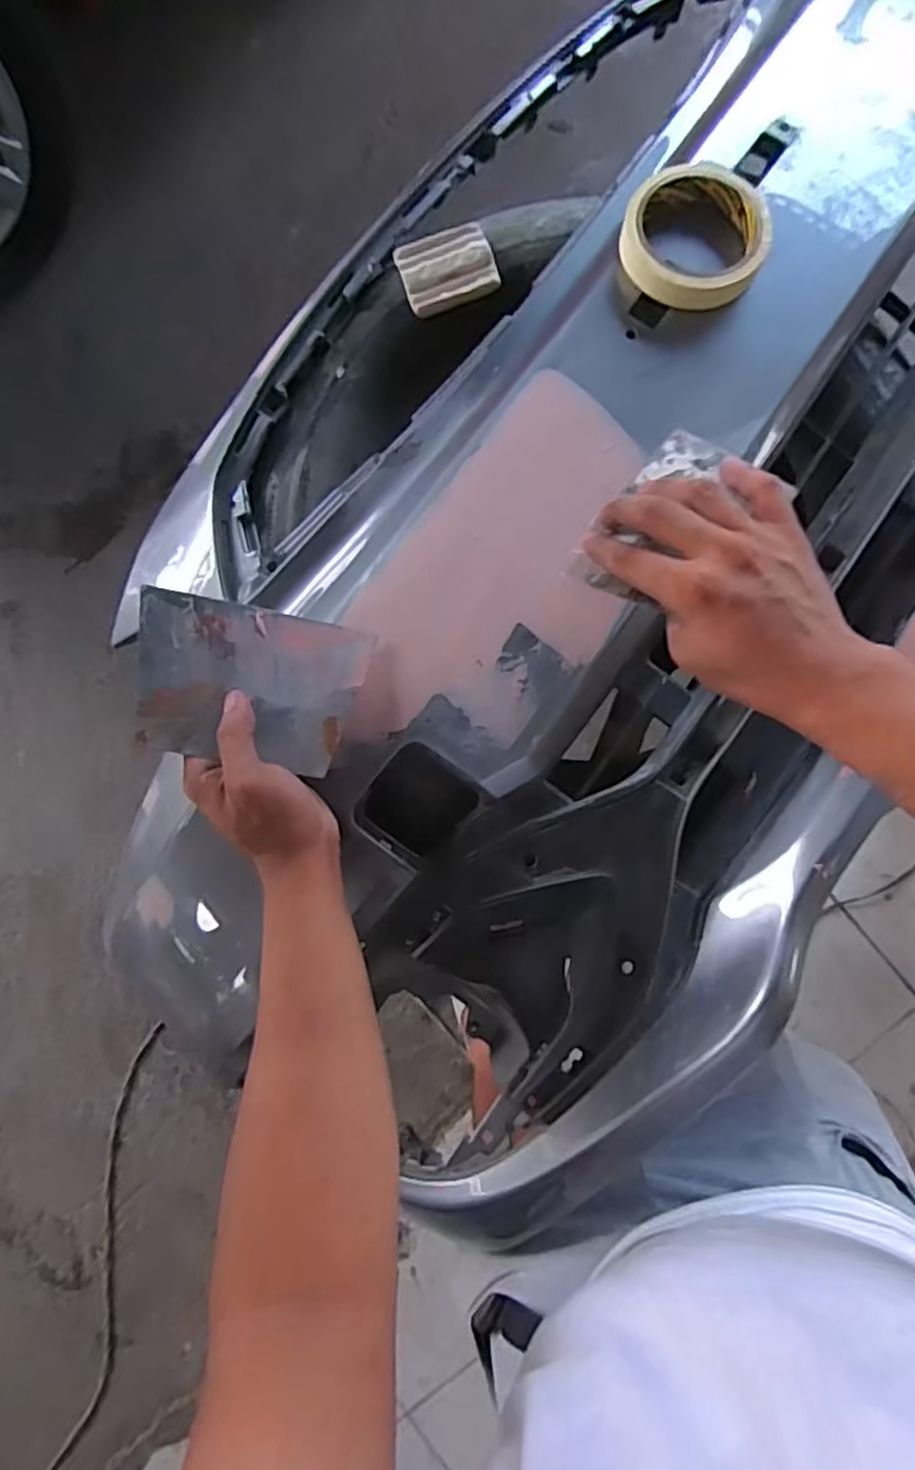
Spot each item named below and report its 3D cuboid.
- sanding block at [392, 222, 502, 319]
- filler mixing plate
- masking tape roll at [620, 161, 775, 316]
[{"bbox_3d":[-0.008,-0.359,0.527,0.071,0.018,0.054,-19,85,1],"label":"sanding block"},{"bbox_3d":[-0.130,-0.032,0.431,0.137,0.007,0.097,10,80,-10],"label":"filler mixing plate"},{"bbox_3d":[0.160,-0.336,0.466,0.096,0.024,0.096,0,86,3],"label":"masking tape roll"}]

